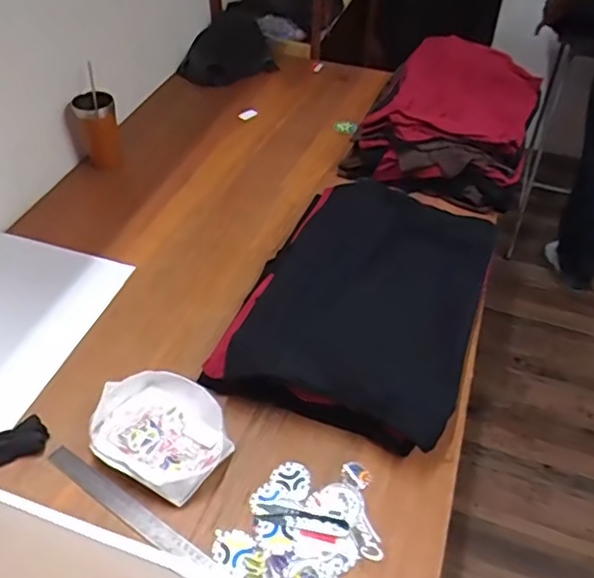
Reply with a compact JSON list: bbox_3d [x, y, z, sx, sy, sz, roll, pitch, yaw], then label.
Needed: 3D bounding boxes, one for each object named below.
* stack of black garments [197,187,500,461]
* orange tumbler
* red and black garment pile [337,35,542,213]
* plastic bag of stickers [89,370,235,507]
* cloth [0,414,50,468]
[{"bbox_3d":[0.113,0.005,1.026,0.374,0.092,0.517,16,46,12],"label":"stack of black garments"},{"bbox_3d":[-0.419,-0.334,1.305,0.081,0.144,0.078,2,45,-2],"label":"orange tumbler"},{"bbox_3d":[0.353,-0.412,1.404,0.361,0.152,0.482,17,46,13],"label":"red and black garment pile"},{"bbox_3d":[-0.190,0.199,0.856,0.205,0.043,0.161,19,47,15],"label":"plastic bag of stickers"},{"bbox_3d":[-0.407,0.218,0.837,0.127,0.031,0.051,-16,48,-19],"label":"cloth"}]

